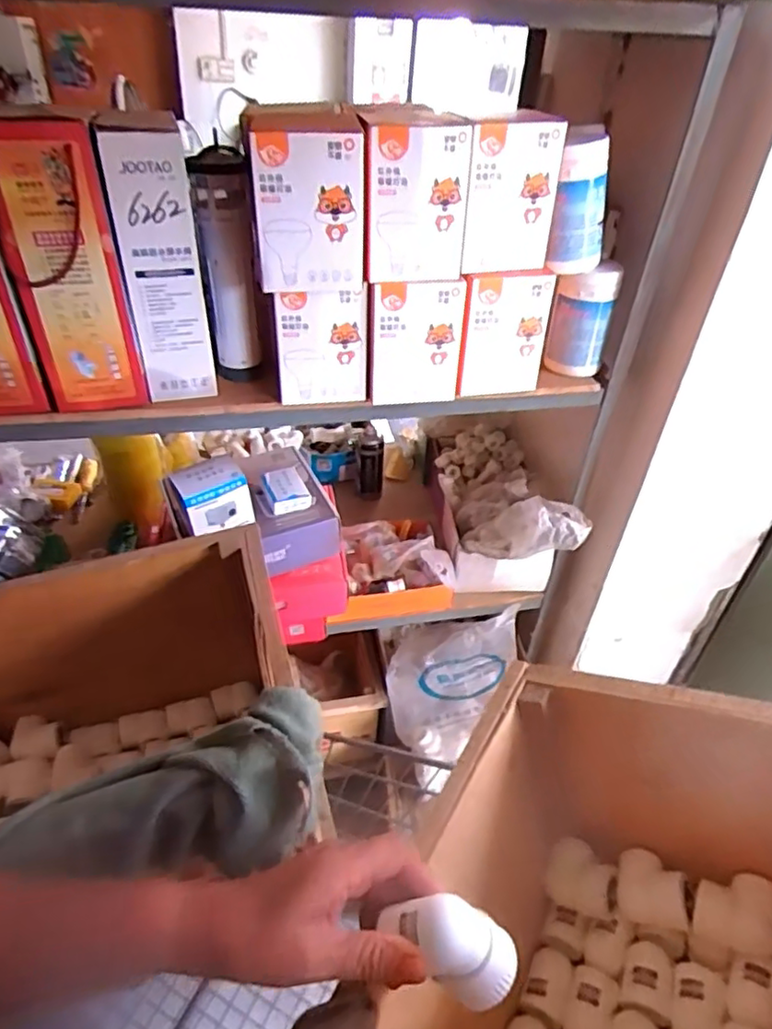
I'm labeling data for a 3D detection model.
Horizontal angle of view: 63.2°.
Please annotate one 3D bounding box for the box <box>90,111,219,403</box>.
[{"bbox_3d":[-0.294,-0.328,0.814,0.093,0.320,0.158,-10,40,-18],"label":"box"}]

